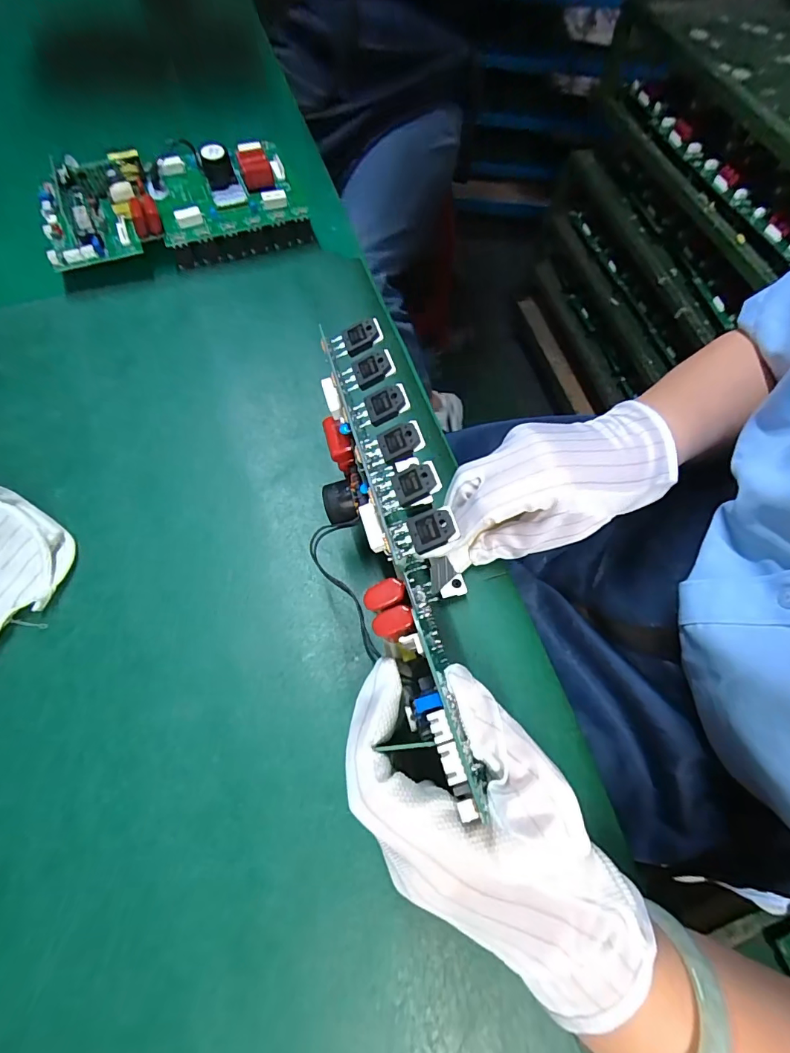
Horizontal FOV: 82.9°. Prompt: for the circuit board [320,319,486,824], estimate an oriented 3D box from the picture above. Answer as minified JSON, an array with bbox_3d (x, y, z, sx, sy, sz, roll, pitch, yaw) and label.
[{"bbox_3d":[0.000,0.005,0.214,0.050,0.066,0.218,-11,65,-8],"label":"circuit board"}]

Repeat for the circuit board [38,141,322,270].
[{"bbox_3d":[-0.208,-0.308,0.426,0.229,0.055,0.117,-20,69,-11],"label":"circuit board"}]

